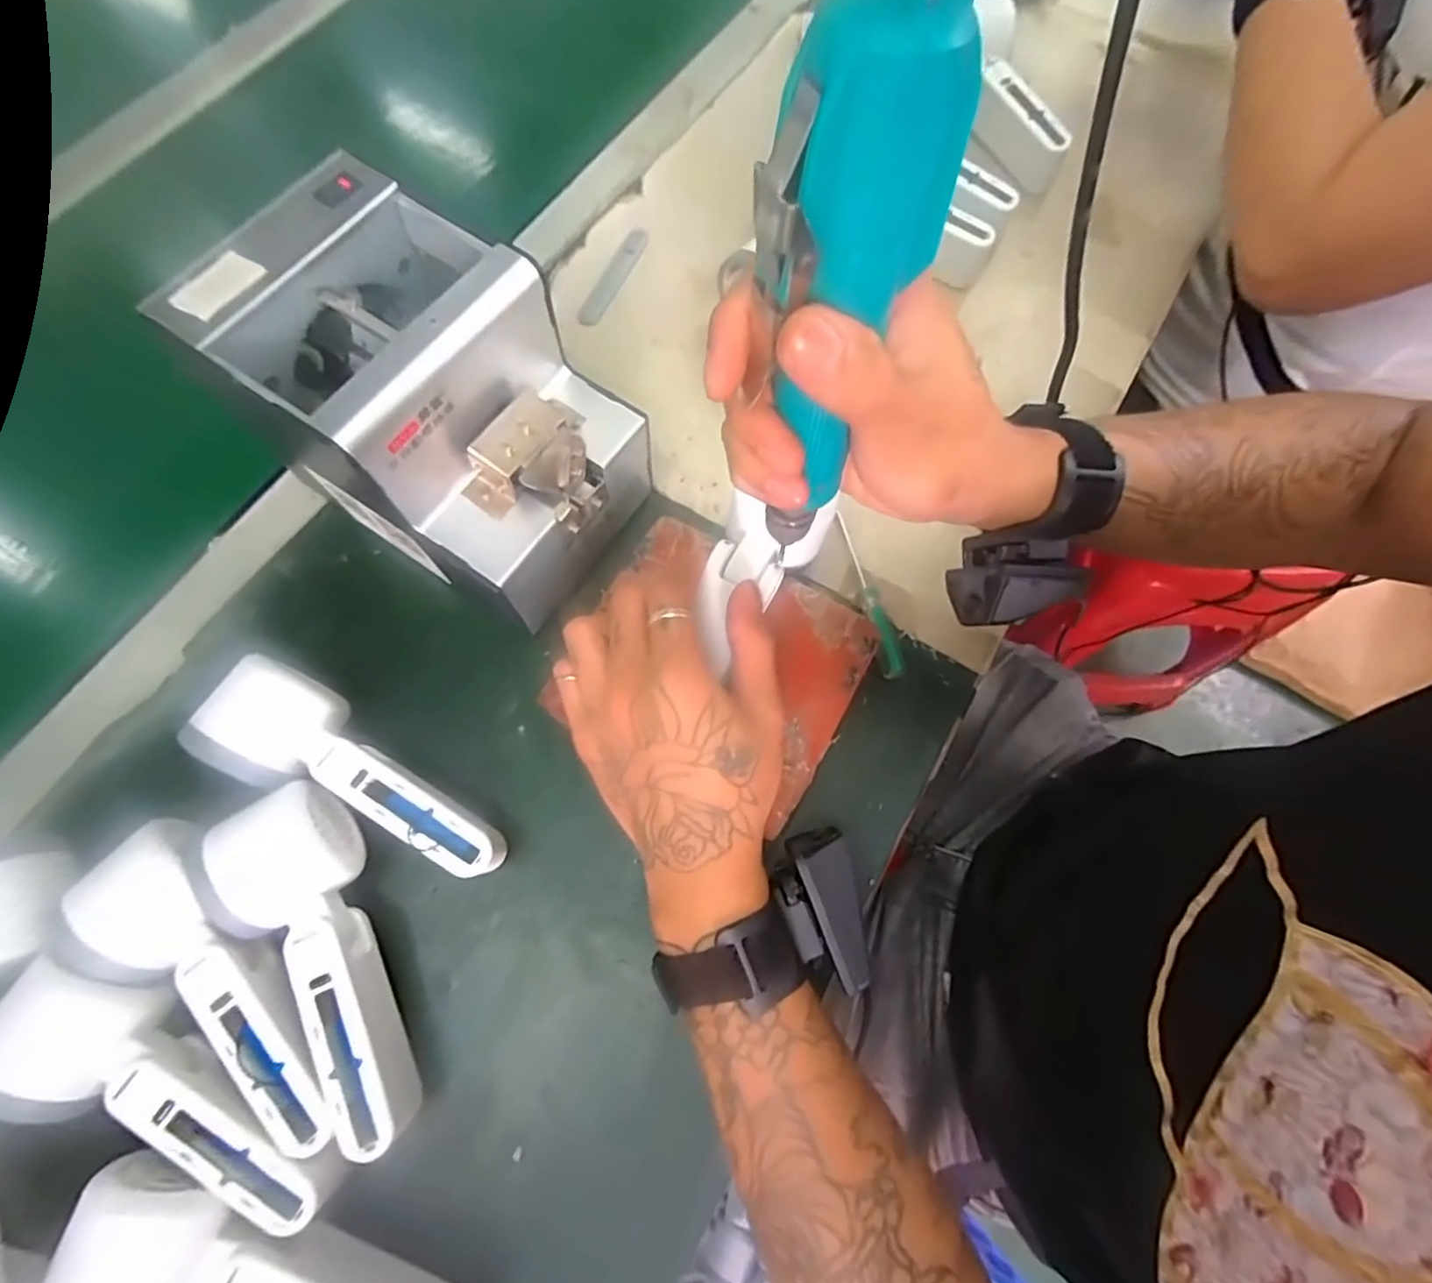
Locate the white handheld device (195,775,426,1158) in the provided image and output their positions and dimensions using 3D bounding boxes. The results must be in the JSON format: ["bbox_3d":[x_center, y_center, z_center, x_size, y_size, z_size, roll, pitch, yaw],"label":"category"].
[{"bbox_3d":[-0.187,0.150,0.297,0.058,0.043,0.165,-25,74,-10],"label":"white handheld device"}]

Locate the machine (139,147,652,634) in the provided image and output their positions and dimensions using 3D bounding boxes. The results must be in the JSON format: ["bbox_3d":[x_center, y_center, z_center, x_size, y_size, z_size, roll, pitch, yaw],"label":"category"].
[{"bbox_3d":[-0.141,-0.116,0.340,0.173,0.147,0.124,33,73,9],"label":"machine"}]

